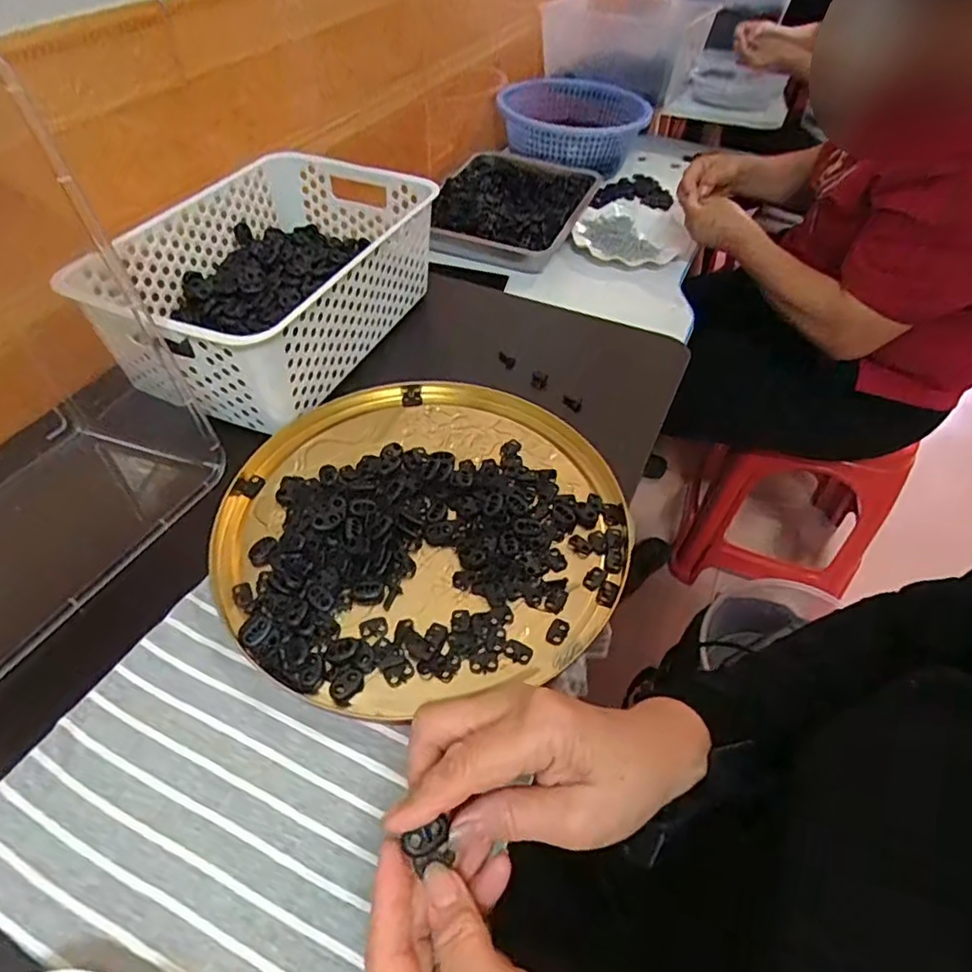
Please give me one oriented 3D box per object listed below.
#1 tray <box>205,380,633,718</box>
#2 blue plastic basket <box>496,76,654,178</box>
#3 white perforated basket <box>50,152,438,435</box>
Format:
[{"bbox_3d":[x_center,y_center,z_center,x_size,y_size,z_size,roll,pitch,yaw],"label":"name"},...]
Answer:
[{"bbox_3d":[-0.048,0.018,0.461,0.290,0.018,0.279,1,48,-2],"label":"tray"},{"bbox_3d":[0.160,-0.670,1.134,0.268,0.080,0.256,9,48,5],"label":"blue plastic basket"},{"bbox_3d":[-0.198,-0.195,0.577,0.202,0.096,0.306,19,50,14],"label":"white perforated basket"}]

